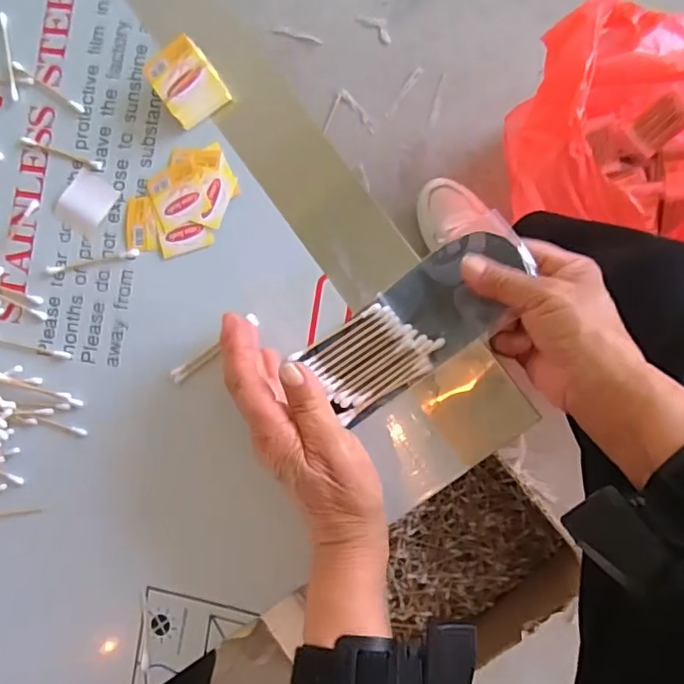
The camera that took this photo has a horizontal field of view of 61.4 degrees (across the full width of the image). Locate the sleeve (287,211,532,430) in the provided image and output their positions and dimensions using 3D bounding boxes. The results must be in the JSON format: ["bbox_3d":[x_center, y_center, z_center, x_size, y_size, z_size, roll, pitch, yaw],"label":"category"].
[{"bbox_3d":[0.051,-0.014,0.376,0.155,0.009,0.066,-40,82,8],"label":"sleeve"}]

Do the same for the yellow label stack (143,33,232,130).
[{"bbox_3d":[-0.109,-0.182,0.405,0.041,0.020,0.047,-34,82,6],"label":"yellow label stack"}]

